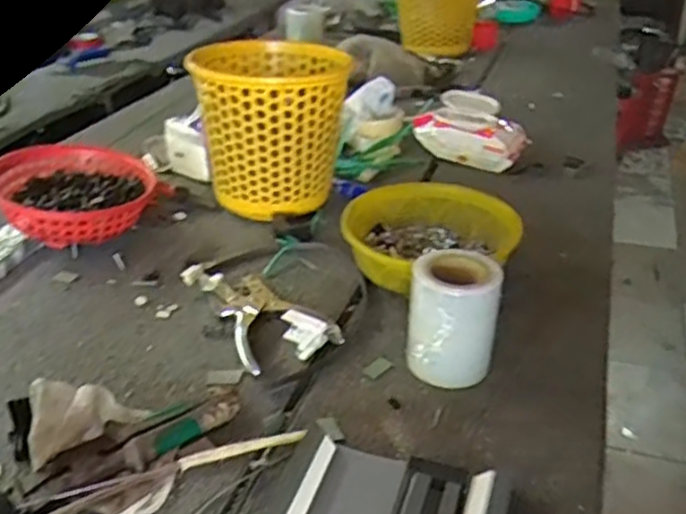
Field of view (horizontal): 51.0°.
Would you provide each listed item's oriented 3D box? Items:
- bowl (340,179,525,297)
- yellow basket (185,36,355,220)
[{"bbox_3d":[0.084,-0.023,0.816,0.187,0.067,0.168,-16,33,-24],"label":"bowl"},{"bbox_3d":[-0.093,-0.163,0.947,0.181,0.194,0.191,2,30,8],"label":"yellow basket"}]

